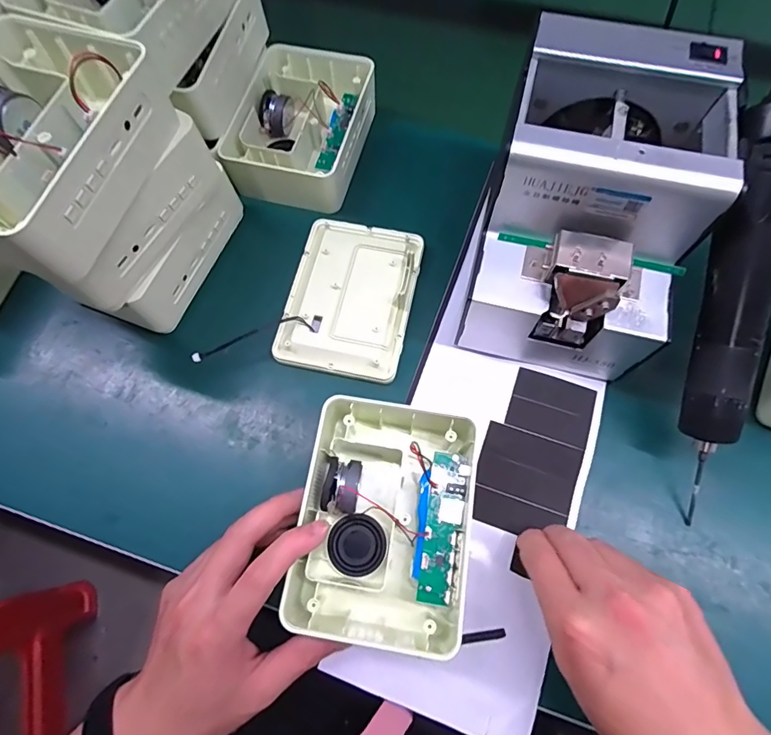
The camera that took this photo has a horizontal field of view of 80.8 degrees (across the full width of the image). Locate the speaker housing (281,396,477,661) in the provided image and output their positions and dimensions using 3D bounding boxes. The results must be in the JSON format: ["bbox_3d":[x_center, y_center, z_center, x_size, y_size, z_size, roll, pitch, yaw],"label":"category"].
[{"bbox_3d":[0.003,0.099,0.301,0.105,0.048,0.157,7,69,5],"label":"speaker housing"}]

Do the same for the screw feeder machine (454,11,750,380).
[{"bbox_3d":[0.136,-0.102,0.319,0.122,0.153,0.166,12,69,7],"label":"screw feeder machine"}]

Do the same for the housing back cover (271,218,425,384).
[{"bbox_3d":[-0.028,-0.058,0.376,0.097,0.021,0.131,11,69,6],"label":"housing back cover"}]

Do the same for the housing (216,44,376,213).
[{"bbox_3d":[-0.074,-0.223,0.421,0.102,0.049,0.148,15,70,8],"label":"housing"}]

